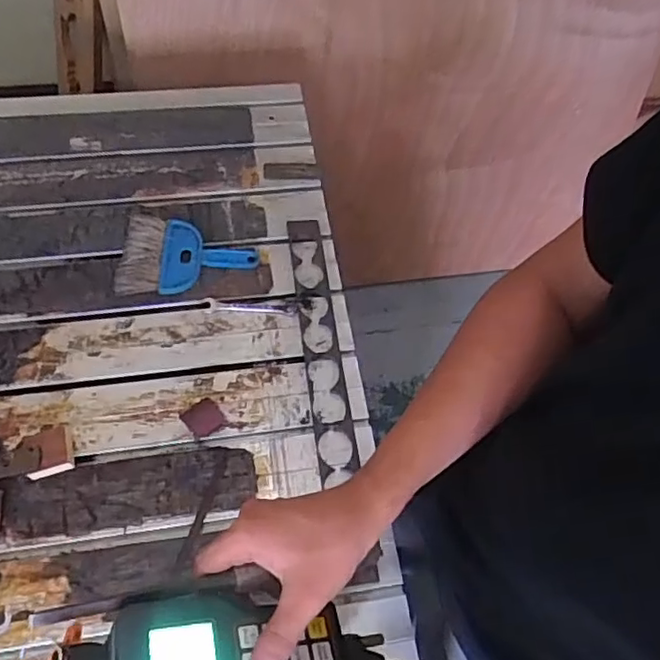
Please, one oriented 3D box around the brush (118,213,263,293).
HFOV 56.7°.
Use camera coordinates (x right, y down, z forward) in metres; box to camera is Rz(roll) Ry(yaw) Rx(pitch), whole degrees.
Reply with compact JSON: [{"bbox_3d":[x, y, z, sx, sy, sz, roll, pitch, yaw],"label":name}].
[{"bbox_3d":[-0.201,-0.108,0.870,0.184,0.024,0.128,0,60,-4],"label":"brush"}]

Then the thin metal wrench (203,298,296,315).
[{"bbox_3d":[-0.109,-0.032,0.844,0.123,0.004,0.022,1,60,-4],"label":"thin metal wrench"}]

